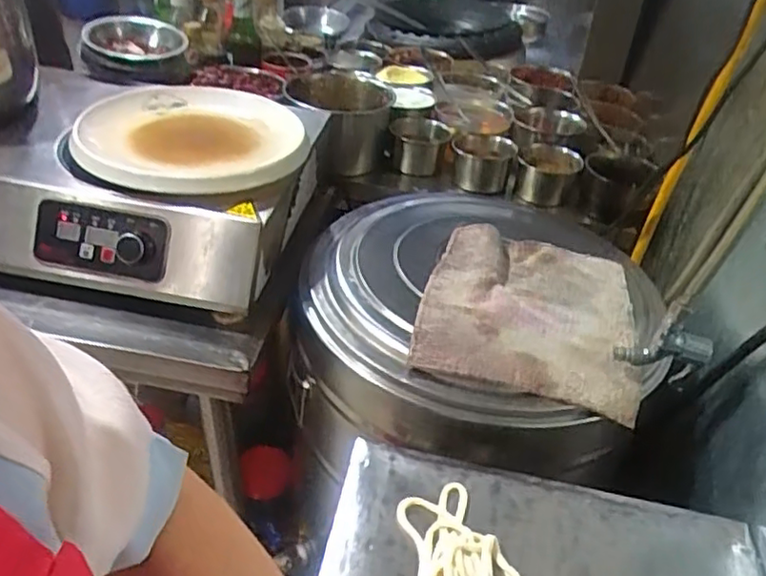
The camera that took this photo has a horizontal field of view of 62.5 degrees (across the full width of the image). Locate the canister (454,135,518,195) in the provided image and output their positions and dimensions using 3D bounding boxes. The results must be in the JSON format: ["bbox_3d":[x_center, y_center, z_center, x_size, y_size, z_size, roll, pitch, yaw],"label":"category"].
[{"bbox_3d":[0.181,-0.230,1.167,0.106,0.090,0.096,5,37,-4],"label":"canister"}]

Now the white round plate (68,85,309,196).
[{"bbox_3d":[-0.250,-0.218,0.874,0.276,0.042,0.298,6,37,-2],"label":"white round plate"}]

